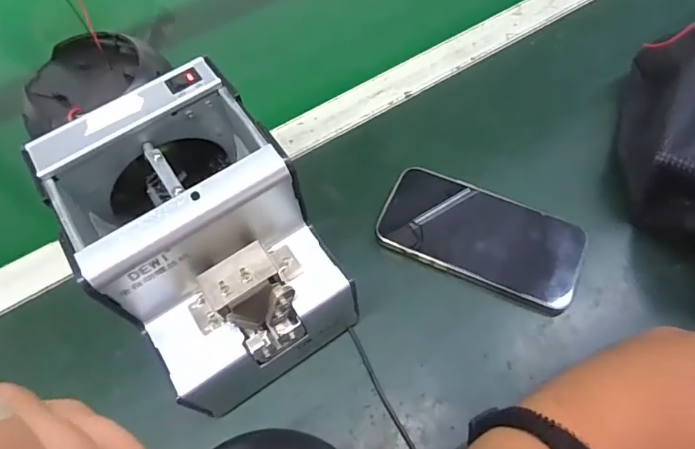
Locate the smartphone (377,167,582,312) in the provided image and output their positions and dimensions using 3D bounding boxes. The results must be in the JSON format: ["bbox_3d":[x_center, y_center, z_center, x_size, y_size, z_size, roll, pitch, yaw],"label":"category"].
[{"bbox_3d":[0.109,0.010,0.406,0.160,0.009,0.080,22,66,15],"label":"smartphone"}]

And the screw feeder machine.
[{"bbox_3d":[-0.092,0.016,0.338,0.124,0.148,0.162,-33,65,-13],"label":"screw feeder machine"}]

